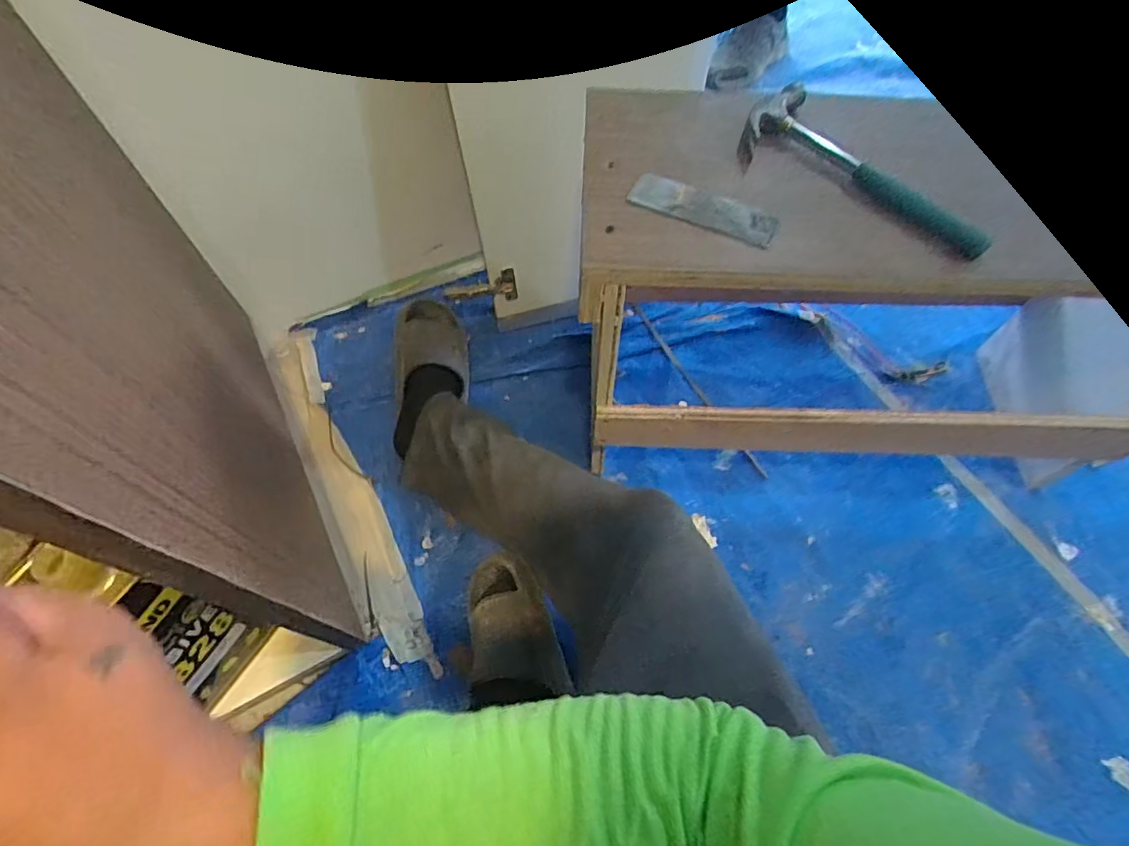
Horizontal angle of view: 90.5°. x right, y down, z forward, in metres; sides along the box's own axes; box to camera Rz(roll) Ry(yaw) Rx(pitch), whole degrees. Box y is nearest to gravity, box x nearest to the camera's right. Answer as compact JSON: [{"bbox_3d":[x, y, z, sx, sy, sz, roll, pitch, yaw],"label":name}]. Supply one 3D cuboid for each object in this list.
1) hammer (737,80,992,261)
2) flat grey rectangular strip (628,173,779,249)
[{"bbox_3d":[0.255,-0.226,0.513,0.102,0.029,0.252,-27,65,-15],"label":"hammer"},{"bbox_3d":[0.126,-0.195,0.507,0.133,0.006,0.041,26,64,13],"label":"flat grey rectangular strip"}]

